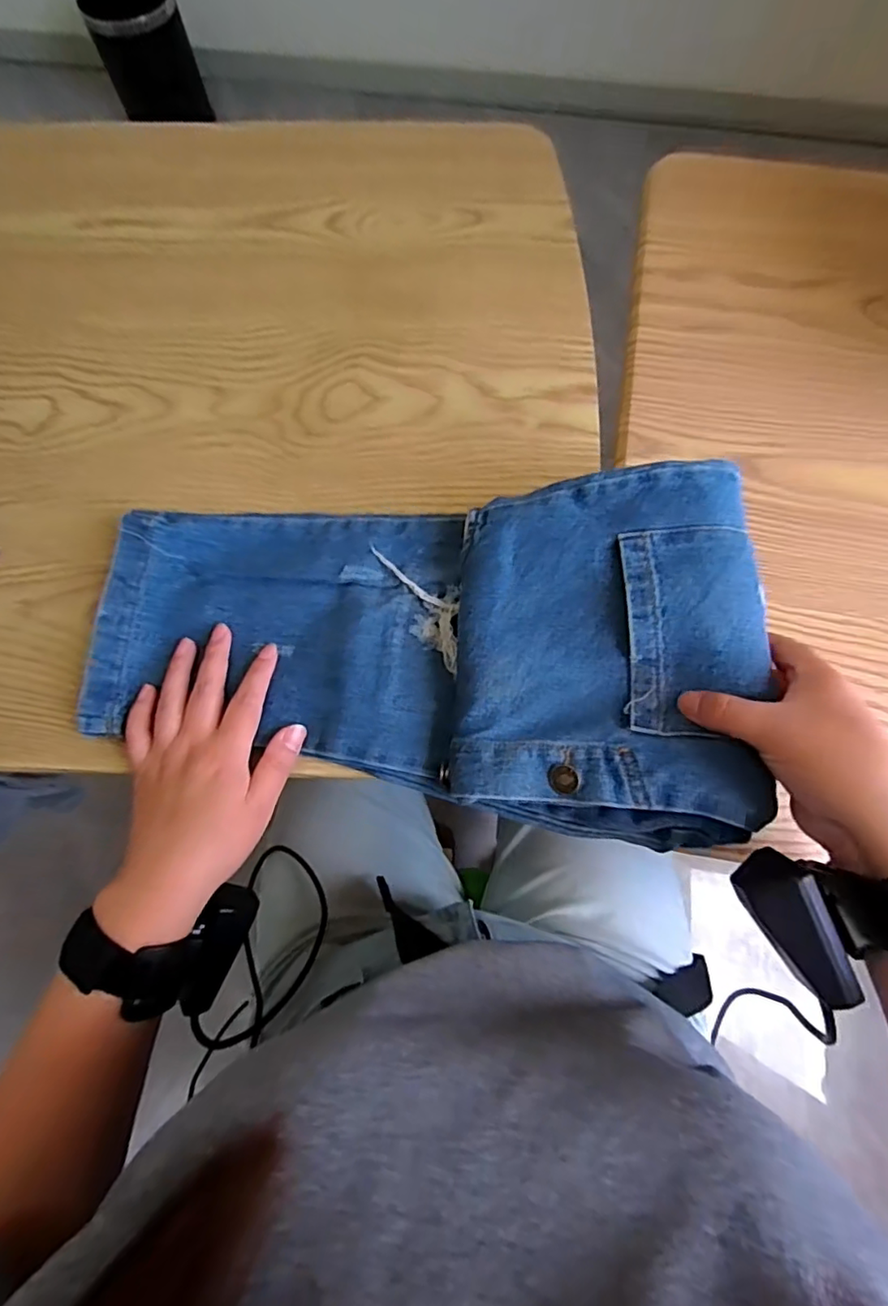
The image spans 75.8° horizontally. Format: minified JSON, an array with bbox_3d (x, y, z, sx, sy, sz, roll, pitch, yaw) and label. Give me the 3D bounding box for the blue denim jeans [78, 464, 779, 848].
[{"bbox_3d":[-0.018,-0.018,0.363,0.401,0.062,0.201,8,72,13],"label":"blue denim jeans"}]

